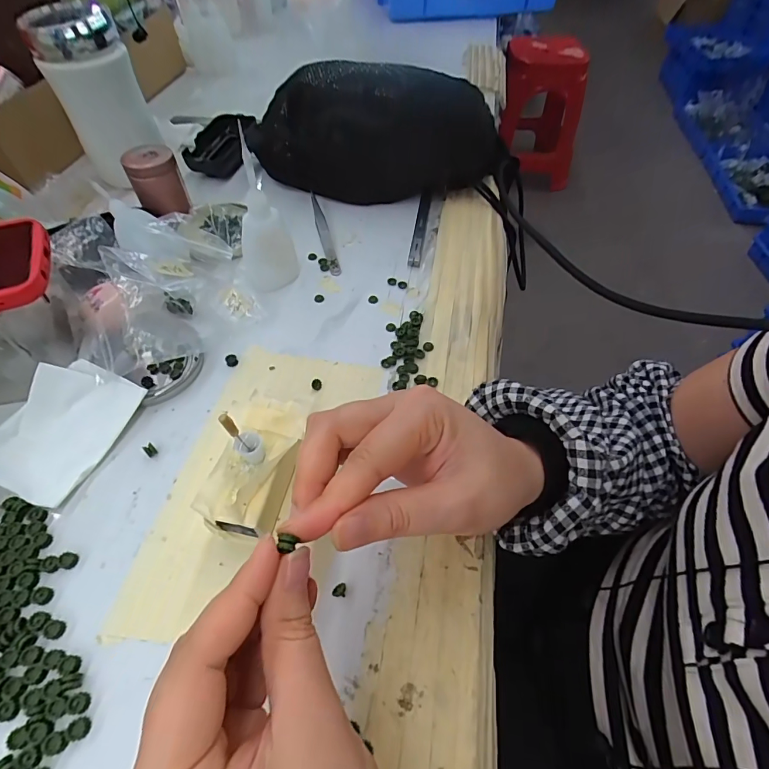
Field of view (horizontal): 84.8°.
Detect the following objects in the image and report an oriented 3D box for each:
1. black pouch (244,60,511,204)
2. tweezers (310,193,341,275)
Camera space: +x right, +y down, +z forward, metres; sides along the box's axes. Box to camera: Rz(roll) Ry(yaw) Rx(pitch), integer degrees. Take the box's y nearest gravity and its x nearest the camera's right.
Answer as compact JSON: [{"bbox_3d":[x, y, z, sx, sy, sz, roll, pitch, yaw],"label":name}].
[{"bbox_3d":[-0.008,-0.256,0.427,0.262,0.111,0.067,2,57,2],"label":"black pouch"},{"bbox_3d":[-0.061,-0.153,0.419,0.011,0.005,0.126,-11,56,-11],"label":"tweezers"}]

